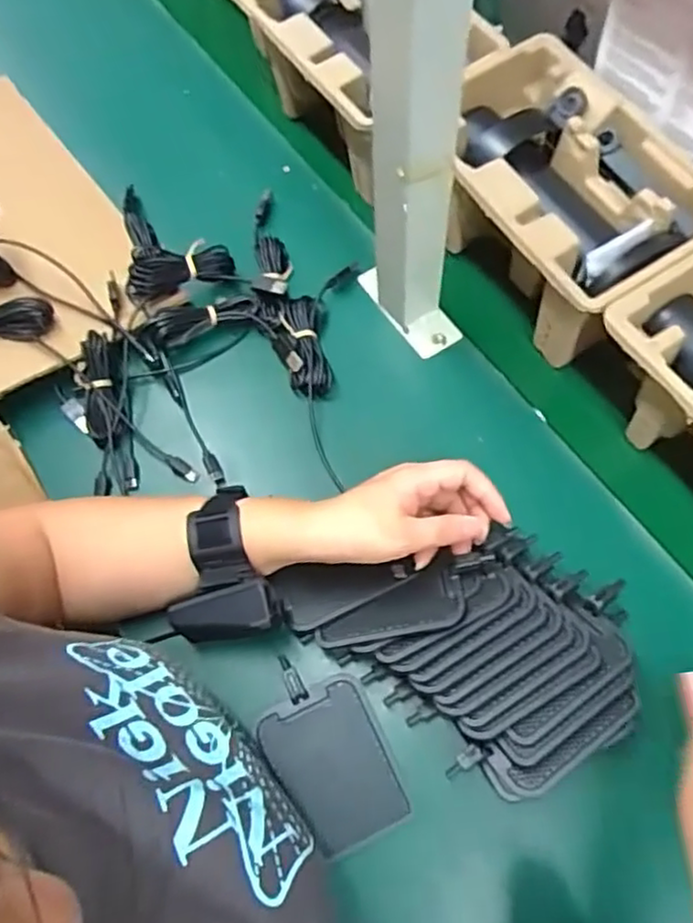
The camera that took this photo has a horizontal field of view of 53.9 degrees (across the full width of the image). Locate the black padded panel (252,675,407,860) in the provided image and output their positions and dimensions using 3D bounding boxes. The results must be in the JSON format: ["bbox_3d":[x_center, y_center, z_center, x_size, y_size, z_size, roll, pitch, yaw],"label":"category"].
[{"bbox_3d":[-0.007,0.197,0.439,0.071,0.006,0.095,-25,66,-8],"label":"black padded panel"}]

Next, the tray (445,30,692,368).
[{"bbox_3d":[0.162,-0.200,0.537,0.151,0.104,0.221,-33,68,-12],"label":"tray"}]

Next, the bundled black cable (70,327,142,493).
[{"bbox_3d":[-0.190,-0.037,0.544,0.032,0.029,0.125,-13,87,-3],"label":"bundled black cable"}]

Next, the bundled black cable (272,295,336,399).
[{"bbox_3d":[-0.037,-0.092,0.560,0.041,0.023,0.084,-10,65,-1],"label":"bundled black cable"}]

